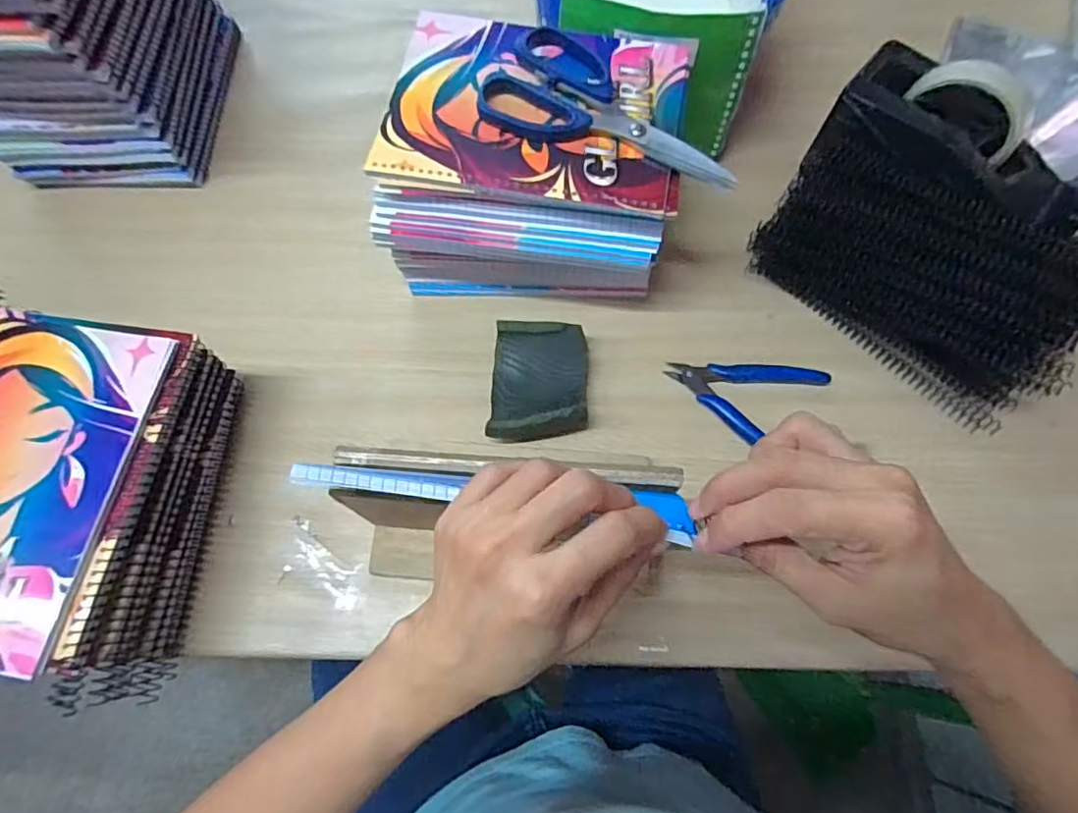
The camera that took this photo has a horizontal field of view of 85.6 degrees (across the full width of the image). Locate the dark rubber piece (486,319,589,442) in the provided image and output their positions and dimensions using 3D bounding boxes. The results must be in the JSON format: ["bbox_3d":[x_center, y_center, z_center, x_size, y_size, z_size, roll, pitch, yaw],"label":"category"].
[{"bbox_3d":[0.001,-0.016,0.438,0.071,0.031,0.089,1,68,1],"label":"dark rubber piece"}]

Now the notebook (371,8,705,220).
[{"bbox_3d":[0.000,-0.207,0.394,0.198,0.011,0.154,9,68,4],"label":"notebook"}]

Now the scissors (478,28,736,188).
[{"bbox_3d":[0.052,-0.203,0.386,0.169,0.014,0.085,18,69,7],"label":"scissors"}]

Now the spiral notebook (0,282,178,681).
[{"bbox_3d":[-0.321,0.030,0.344,0.155,0.009,0.217,7,68,3],"label":"spiral notebook"}]

